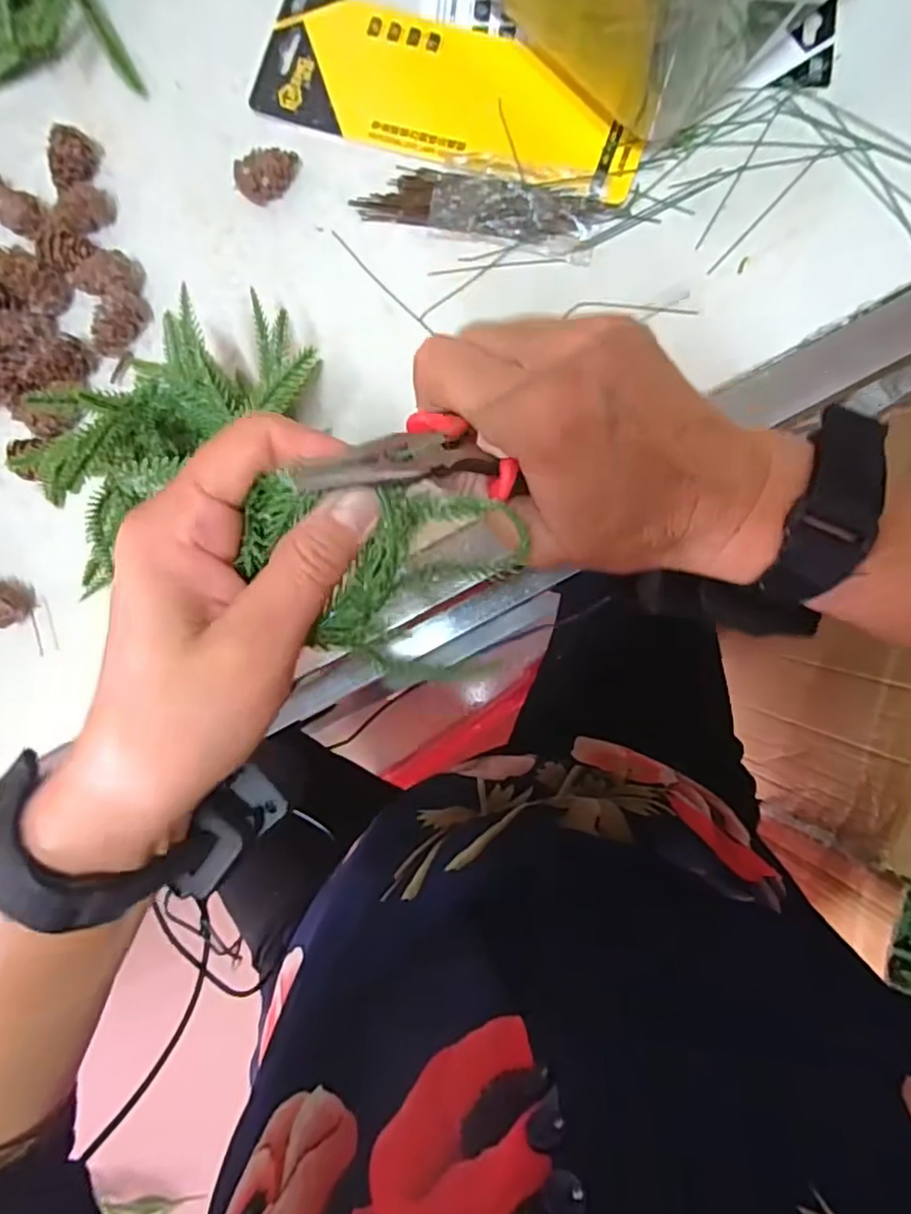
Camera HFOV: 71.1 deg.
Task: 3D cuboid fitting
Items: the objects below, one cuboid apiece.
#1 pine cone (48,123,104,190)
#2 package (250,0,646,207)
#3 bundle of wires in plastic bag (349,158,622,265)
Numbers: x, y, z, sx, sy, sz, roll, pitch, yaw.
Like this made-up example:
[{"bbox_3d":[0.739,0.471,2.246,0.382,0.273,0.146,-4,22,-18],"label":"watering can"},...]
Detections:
[{"bbox_3d":[-0.219,-0.257,0.366,0.018,0.022,0.036,3,87,6],"label":"pine cone"},{"bbox_3d":[-0.003,-0.283,0.351,0.219,0.009,0.076,23,89,7],"label":"package"},{"bbox_3d":[0.017,-0.217,0.340,0.139,0.010,0.044,11,88,7],"label":"bundle of wires in plastic bag"}]

